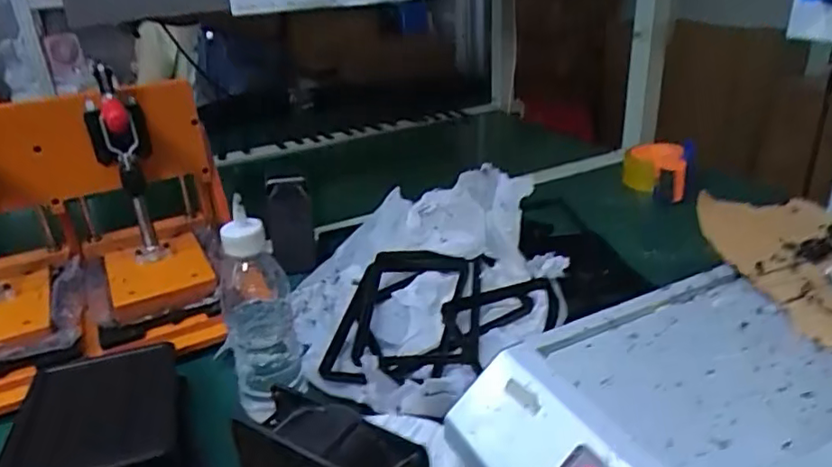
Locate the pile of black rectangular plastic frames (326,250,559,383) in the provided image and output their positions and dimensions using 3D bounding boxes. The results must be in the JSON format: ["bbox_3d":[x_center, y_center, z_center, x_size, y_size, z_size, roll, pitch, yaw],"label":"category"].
[{"bbox_3d":[0.021,0.077,0.604,0.227,0.060,0.187,-5,26,-3],"label":"pile of black rectangular plastic frames"}]

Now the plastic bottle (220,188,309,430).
[{"bbox_3d":[-0.132,0.069,0.499,0.057,0.170,0.059,-12,27,-16],"label":"plastic bottle"}]

